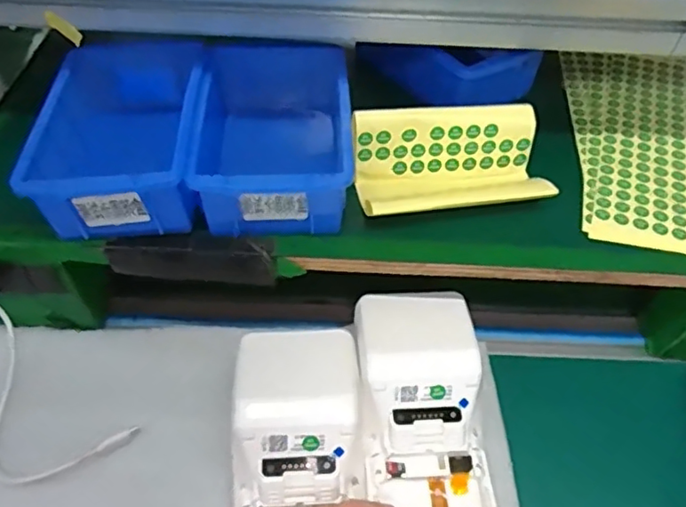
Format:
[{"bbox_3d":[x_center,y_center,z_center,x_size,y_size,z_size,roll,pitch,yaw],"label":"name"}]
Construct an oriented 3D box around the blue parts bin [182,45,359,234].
[{"bbox_3d":[-0.047,-0.075,0.408,0.100,0.068,0.142,-2,51,-3],"label":"blue parts bin"}]

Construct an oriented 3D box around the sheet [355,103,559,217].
[{"bbox_3d":[0.072,-0.054,0.395,0.120,0.058,0.059,-6,51,-6],"label":"sheet"}]

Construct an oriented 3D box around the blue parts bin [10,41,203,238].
[{"bbox_3d":[-0.143,-0.078,0.399,0.094,0.069,0.149,-2,51,-3],"label":"blue parts bin"}]

